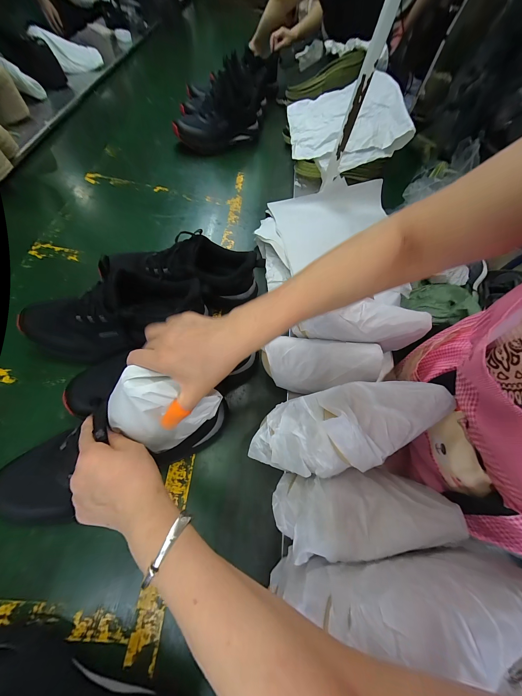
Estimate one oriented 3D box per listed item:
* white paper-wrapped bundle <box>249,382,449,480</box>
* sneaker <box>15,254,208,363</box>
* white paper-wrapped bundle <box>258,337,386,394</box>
[{"bbox_3d":[0.125,0.096,0.310,0.263,0.114,0.100,-7,66,-15],"label":"white paper-wrapped bundle"},{"bbox_3d":[-0.259,-0.056,0.416,0.304,0.129,0.109,-11,67,-17],"label":"sneaker"},{"bbox_3d":[0.111,0.033,0.449,0.207,0.060,0.098,4,92,6],"label":"white paper-wrapped bundle"}]

